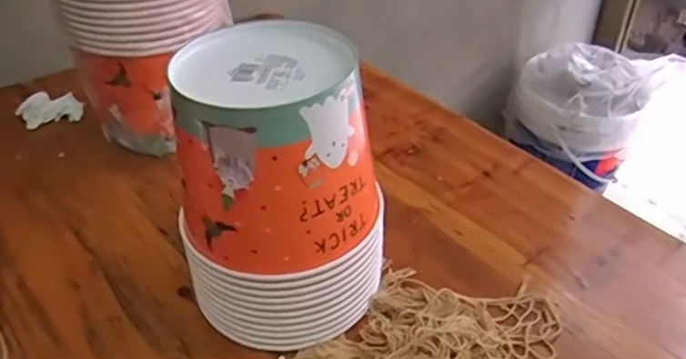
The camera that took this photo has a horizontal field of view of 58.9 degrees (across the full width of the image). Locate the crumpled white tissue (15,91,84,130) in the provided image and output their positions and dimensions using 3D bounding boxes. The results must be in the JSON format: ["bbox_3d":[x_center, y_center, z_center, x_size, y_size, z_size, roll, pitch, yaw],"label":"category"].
[{"bbox_3d":[-0.365,-0.088,0.758,0.072,0.027,0.038,-13,41,-16],"label":"crumpled white tissue"}]

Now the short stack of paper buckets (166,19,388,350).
[{"bbox_3d":[-0.044,0.011,0.475,0.151,0.212,0.136,-3,39,-4],"label":"short stack of paper buckets"}]

